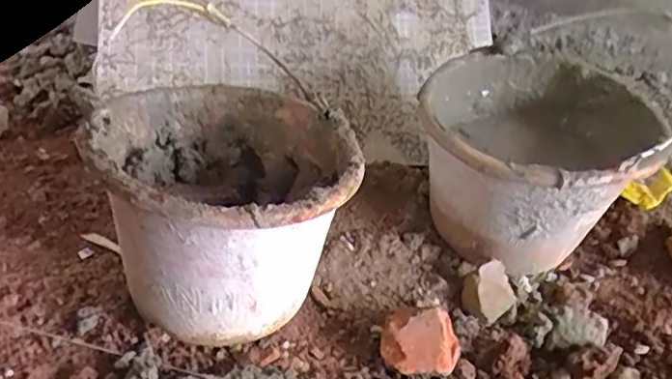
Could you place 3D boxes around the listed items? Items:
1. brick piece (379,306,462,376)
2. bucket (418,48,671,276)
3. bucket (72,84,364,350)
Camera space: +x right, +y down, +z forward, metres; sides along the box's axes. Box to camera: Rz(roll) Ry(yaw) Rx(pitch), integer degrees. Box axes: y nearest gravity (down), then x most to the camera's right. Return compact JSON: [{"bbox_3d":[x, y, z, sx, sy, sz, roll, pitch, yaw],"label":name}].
[{"bbox_3d":[0.090,0.155,0.636,0.080,0.041,0.082,14,35,12],"label":"brick piece"},{"bbox_3d":[0.226,-0.025,0.745,0.255,0.204,0.265,4,34,-3],"label":"bucket"},{"bbox_3d":[-0.117,0.009,0.624,0.237,0.179,0.286,-13,38,-26],"label":"bucket"}]

